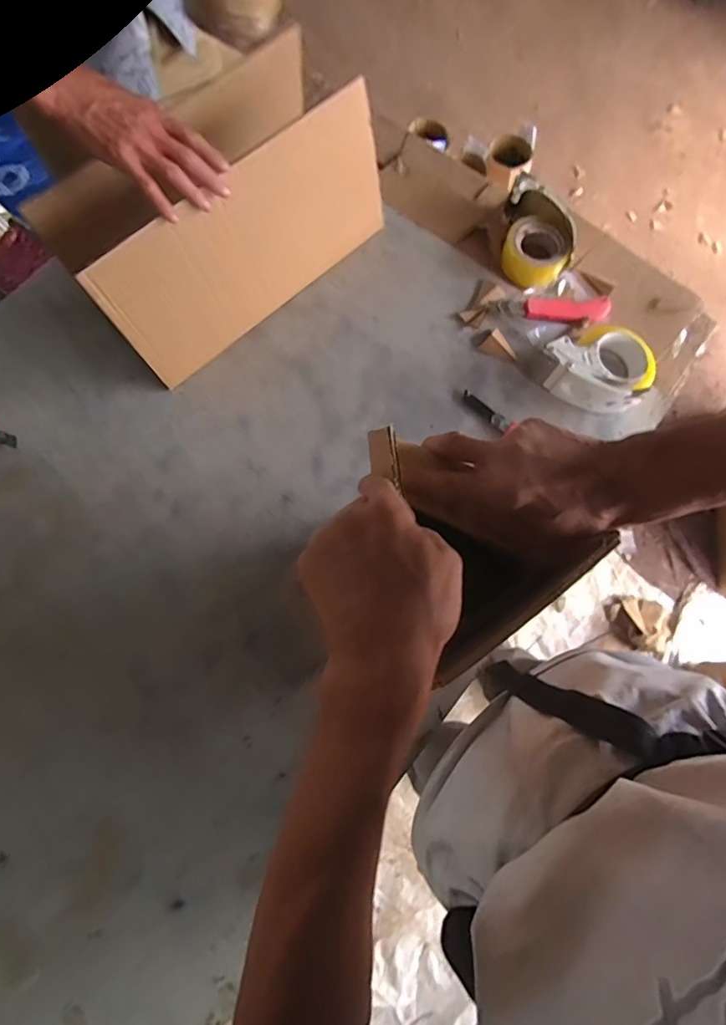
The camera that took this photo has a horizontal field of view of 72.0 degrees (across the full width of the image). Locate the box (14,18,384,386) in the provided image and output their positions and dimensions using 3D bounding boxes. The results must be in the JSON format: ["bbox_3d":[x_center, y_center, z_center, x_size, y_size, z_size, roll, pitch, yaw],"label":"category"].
[{"bbox_3d":[-0.193,-0.418,0.731,0.442,0.215,0.193,-44,80,-11],"label":"box"}]

